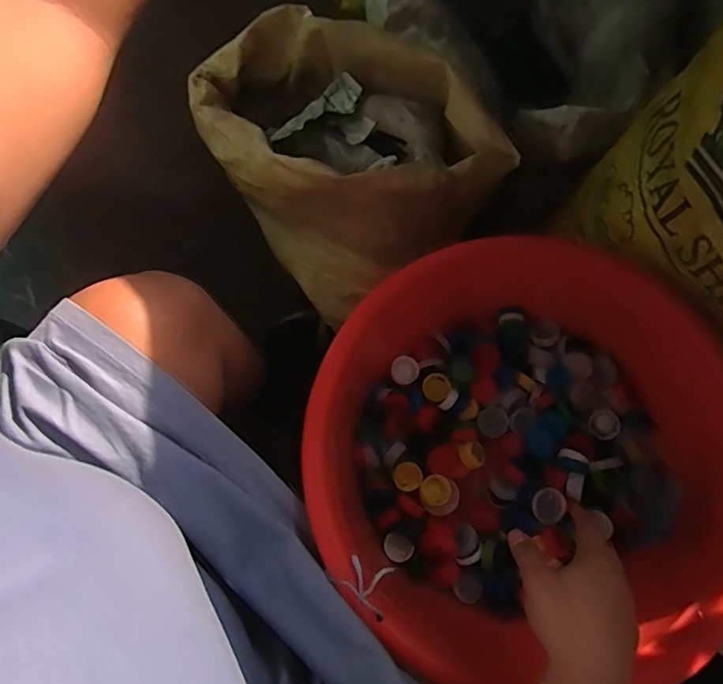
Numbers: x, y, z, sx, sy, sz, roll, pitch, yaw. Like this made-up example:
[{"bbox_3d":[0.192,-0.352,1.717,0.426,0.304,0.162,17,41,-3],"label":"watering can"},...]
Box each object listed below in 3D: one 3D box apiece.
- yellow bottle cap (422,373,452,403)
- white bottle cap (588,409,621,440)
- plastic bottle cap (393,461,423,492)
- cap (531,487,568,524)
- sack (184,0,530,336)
[{"bbox_3d":[0.081,0.050,0.595,0.030,0.007,0.029,0,76,1],"label":"yellow bottle cap"},{"bbox_3d":[0.258,0.087,0.585,0.032,0.011,0.031,0,76,1],"label":"white bottle cap"},{"bbox_3d":[0.049,0.142,0.582,0.031,0.007,0.030,0,89,15],"label":"plastic bottle cap"},{"bbox_3d":[0.187,0.165,0.555,0.032,0.017,0.033,0,76,1],"label":"cap"},{"bbox_3d":[-0.033,-0.250,0.728,0.262,0.230,0.339,-37,78,-8],"label":"sack"}]

